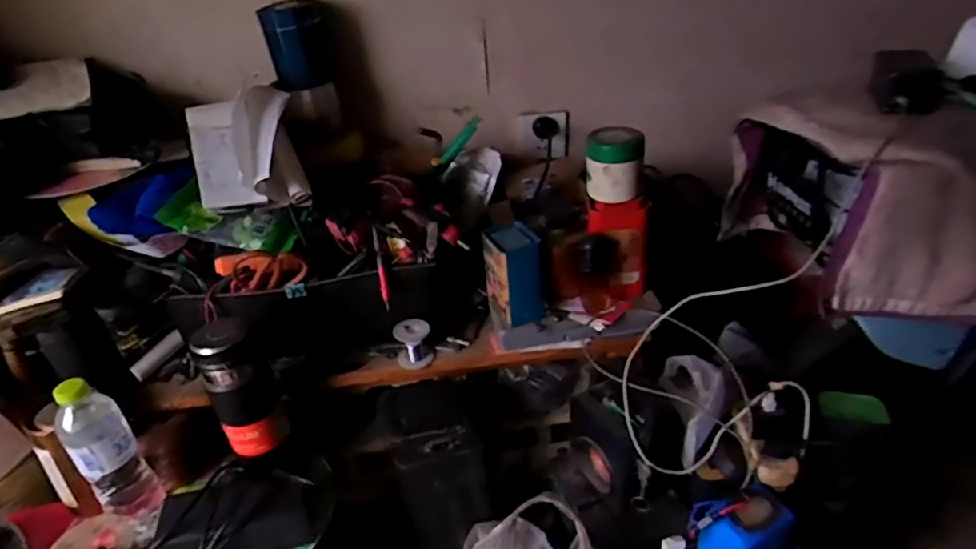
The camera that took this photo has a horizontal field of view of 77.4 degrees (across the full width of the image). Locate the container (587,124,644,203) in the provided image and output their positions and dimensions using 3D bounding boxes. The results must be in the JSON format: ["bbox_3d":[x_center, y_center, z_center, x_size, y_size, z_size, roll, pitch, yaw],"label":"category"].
[{"bbox_3d":[0.172,-0.149,0.829,0.075,0.085,0.059,7,35,16],"label":"container"}]

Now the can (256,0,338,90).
[{"bbox_3d":[-0.279,-0.342,0.911,0.065,0.115,0.074,13,37,24],"label":"can"}]

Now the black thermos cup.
[{"bbox_3d":[-0.307,0.142,0.762,0.077,0.169,0.072,-3,34,2],"label":"black thermos cup"}]

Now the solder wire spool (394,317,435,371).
[{"bbox_3d":[-0.105,0.098,0.865,0.049,0.056,0.049,-3,34,2],"label":"solder wire spool"}]

